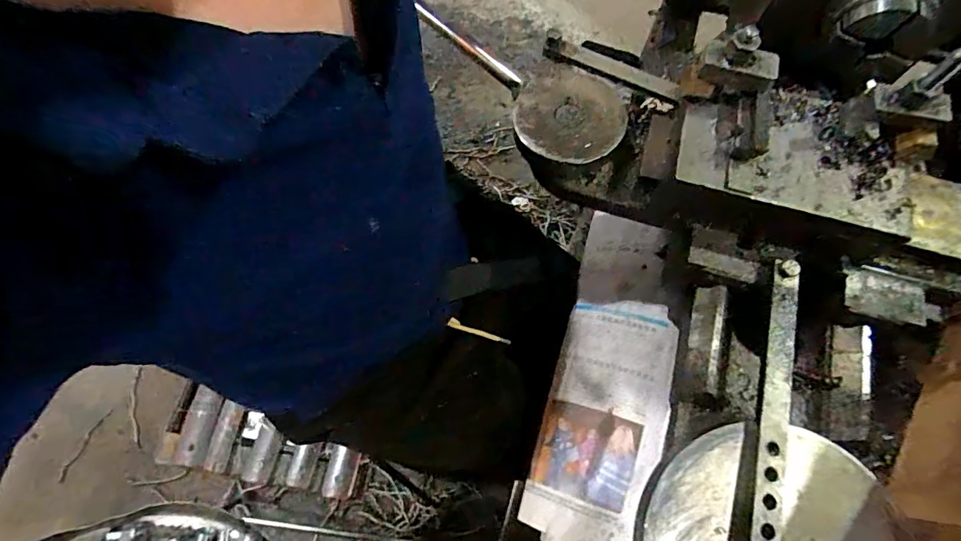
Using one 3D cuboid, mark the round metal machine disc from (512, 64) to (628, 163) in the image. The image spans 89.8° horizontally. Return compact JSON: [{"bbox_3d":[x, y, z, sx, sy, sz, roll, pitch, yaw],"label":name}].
[{"bbox_3d":[0.078,-0.137,0.428,0.098,0.008,0.091,0,69,-1],"label":"round metal machine disc"}]

